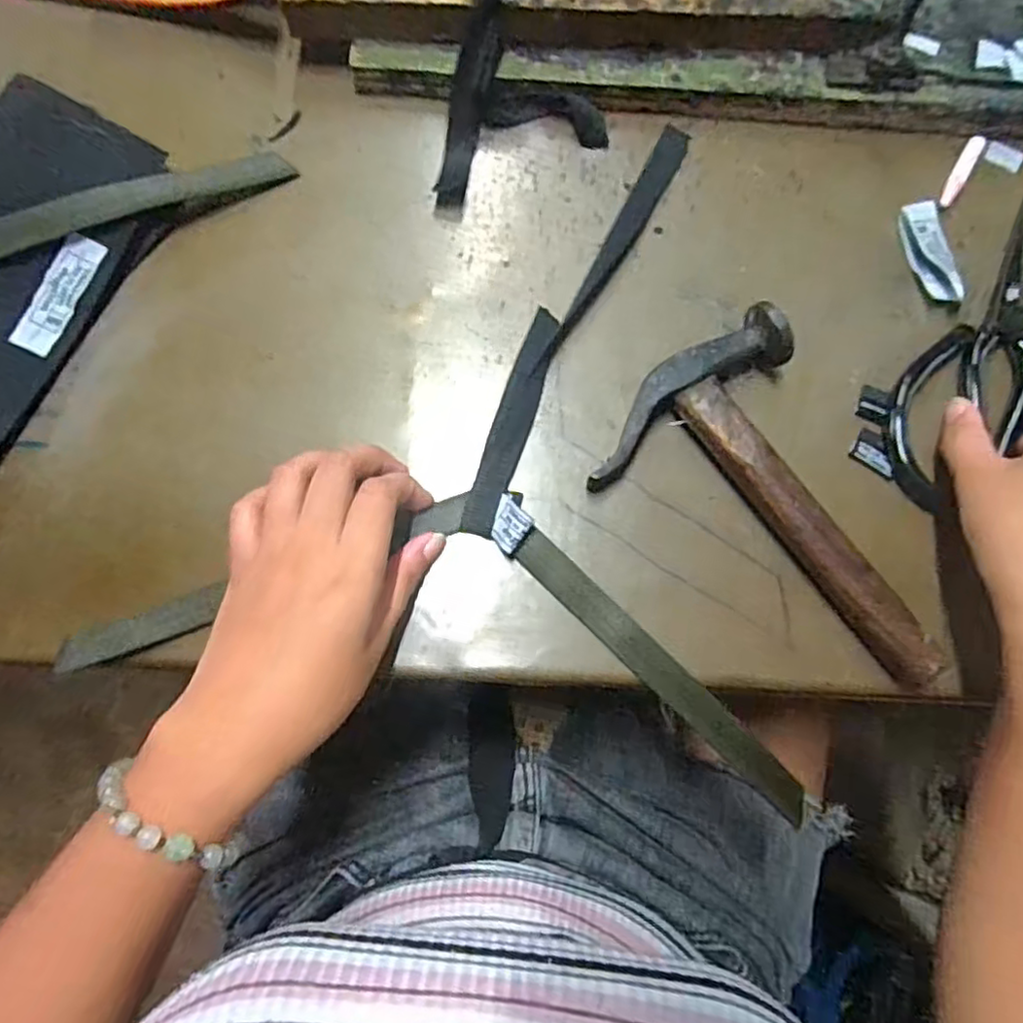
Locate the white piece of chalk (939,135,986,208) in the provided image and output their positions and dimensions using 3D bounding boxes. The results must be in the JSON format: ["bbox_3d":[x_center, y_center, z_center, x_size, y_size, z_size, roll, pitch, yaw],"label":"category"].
[{"bbox_3d":[0.245,-0.186,0.359,0.009,0.005,0.047,32,80,6],"label":"white piece of chalk"}]

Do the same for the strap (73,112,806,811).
[{"bbox_3d":[-0.002,-0.056,0.332,0.329,0.021,0.329,12,79,2],"label":"strap"}]

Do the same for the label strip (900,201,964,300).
[{"bbox_3d":[0.222,-0.137,0.350,0.022,0.008,0.057,-6,79,-2],"label":"label strip"}]

